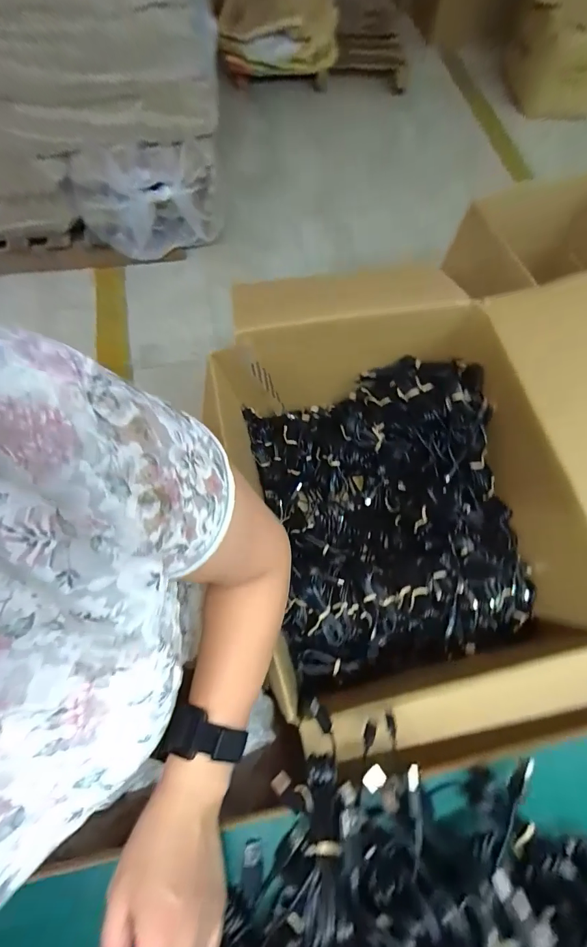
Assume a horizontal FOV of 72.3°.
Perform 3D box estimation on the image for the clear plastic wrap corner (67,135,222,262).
[{"bbox_3d":[-0.478,-0.872,1.336,0.461,0.292,0.126,-8,68,-6],"label":"clear plastic wrap corner"}]

